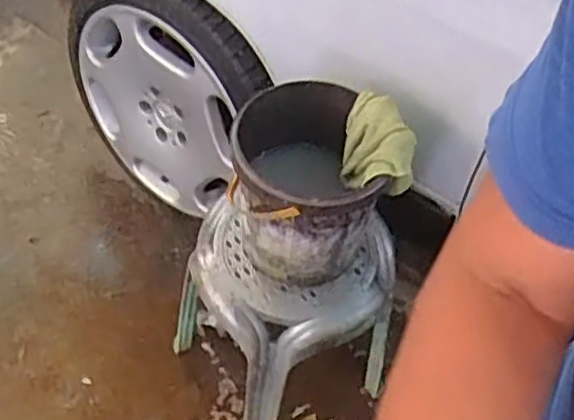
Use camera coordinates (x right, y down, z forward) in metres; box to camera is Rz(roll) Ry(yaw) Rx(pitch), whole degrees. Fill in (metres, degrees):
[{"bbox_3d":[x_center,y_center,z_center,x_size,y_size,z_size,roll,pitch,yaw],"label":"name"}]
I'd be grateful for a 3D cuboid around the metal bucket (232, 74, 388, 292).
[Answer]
[{"bbox_3d":[0.014,-0.028,1.059,0.187,0.236,0.205,3,51,-4],"label":"metal bucket"}]

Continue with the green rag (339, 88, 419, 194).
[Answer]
[{"bbox_3d":[0.130,-0.086,1.003,0.090,0.089,0.151,7,51,-1],"label":"green rag"}]

